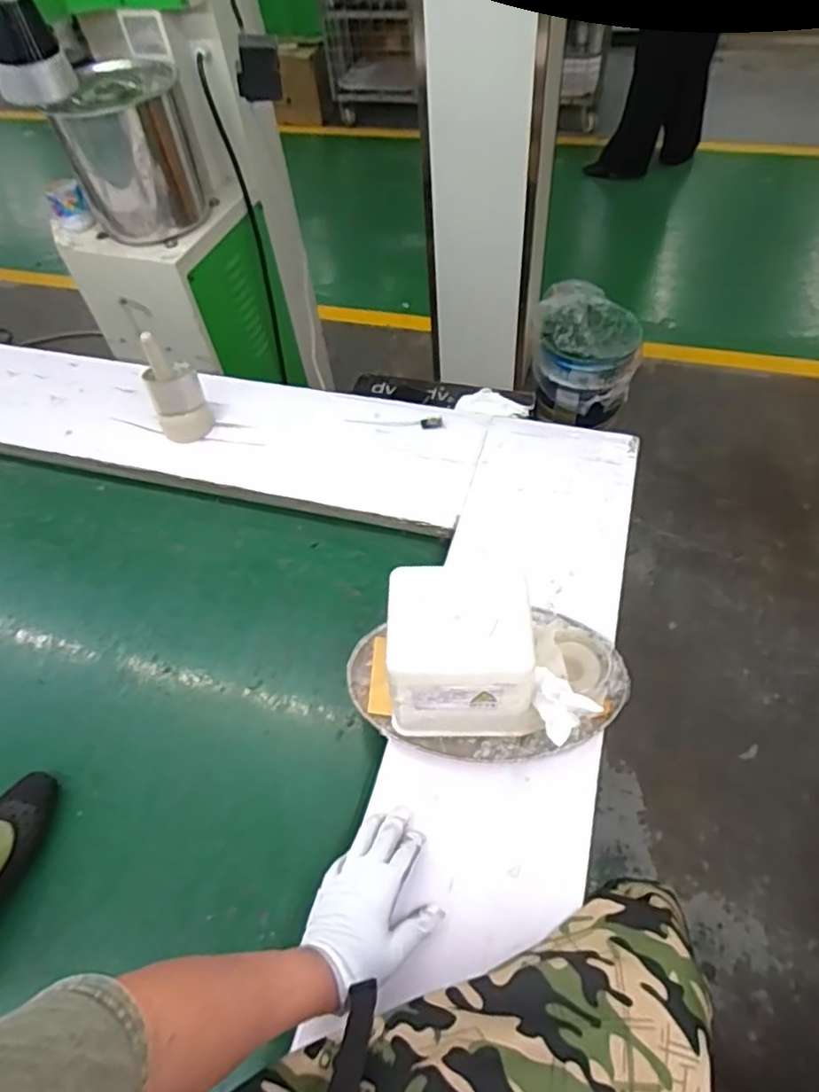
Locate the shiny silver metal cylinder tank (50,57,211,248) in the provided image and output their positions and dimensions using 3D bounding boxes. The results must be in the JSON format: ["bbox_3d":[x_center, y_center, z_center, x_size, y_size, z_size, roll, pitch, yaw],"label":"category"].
[{"bbox_3d":[-0.561,-0.799,1.311,0.218,0.265,0.190,-6,53,2],"label":"shiny silver metal cylinder tank"}]

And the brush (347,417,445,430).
[{"bbox_3d":[-0.029,-0.216,1.100,0.172,0.022,0.024,6,52,11],"label":"brush"}]

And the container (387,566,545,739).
[{"bbox_3d":[0.057,0.120,0.724,0.146,0.151,0.135,-3,54,4],"label":"container"}]

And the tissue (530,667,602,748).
[{"bbox_3d":[0.163,0.165,0.674,0.056,0.048,0.061,-24,55,-12],"label":"tissue"}]

